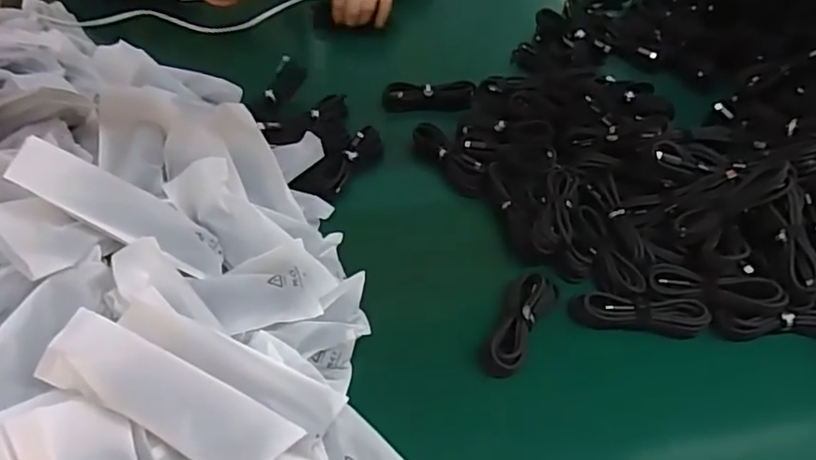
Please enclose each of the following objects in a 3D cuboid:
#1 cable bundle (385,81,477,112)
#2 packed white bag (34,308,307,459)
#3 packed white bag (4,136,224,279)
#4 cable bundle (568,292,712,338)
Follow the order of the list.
[{"bbox_3d":[0.029,-0.162,0.733,0.114,0.034,0.026,-4,46,-10],"label":"cable bundle"},{"bbox_3d":[-0.143,0.107,0.363,0.151,0.029,0.042,39,42,-20],"label":"packed white bag"},{"bbox_3d":[-0.197,-0.012,0.423,0.149,0.014,0.045,34,35,-32],"label":"packed white bag"},{"bbox_3d":[0.202,0.074,0.522,0.115,0.020,0.029,4,45,-2],"label":"cable bundle"}]

